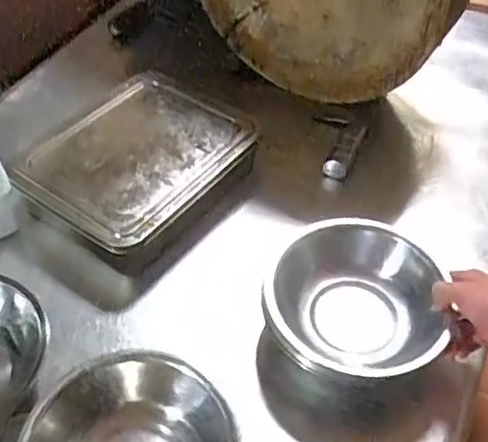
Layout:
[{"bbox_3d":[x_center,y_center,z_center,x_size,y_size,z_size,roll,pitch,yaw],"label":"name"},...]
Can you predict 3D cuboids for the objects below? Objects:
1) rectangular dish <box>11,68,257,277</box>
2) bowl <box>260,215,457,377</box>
[{"bbox_3d":[-0.126,-0.075,0.799,0.231,0.065,0.282,26,53,20],"label":"rectangular dish"},{"bbox_3d":[0.122,0.093,0.658,0.173,0.075,0.190,1,48,-1],"label":"bowl"}]

